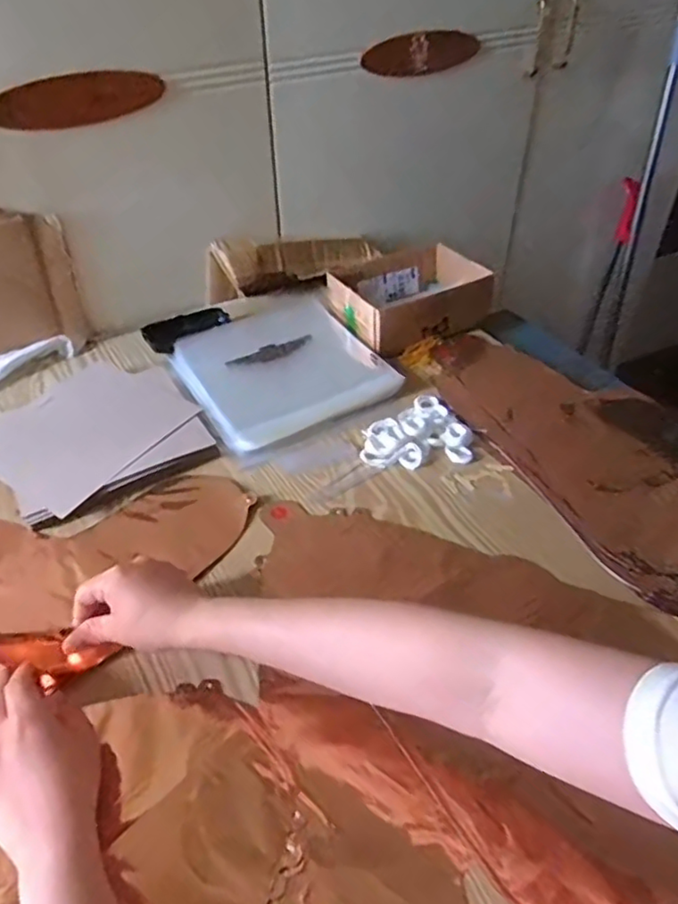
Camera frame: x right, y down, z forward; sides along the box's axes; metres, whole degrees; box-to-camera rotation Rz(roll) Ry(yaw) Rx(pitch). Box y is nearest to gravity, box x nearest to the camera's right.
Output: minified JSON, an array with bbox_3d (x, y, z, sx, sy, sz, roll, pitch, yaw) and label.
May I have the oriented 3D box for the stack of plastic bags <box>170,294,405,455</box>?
[{"bbox_3d":[-0.074,-0.107,0.758,0.217,0.020,0.229,-22,48,-23],"label":"stack of plastic bags"}]

